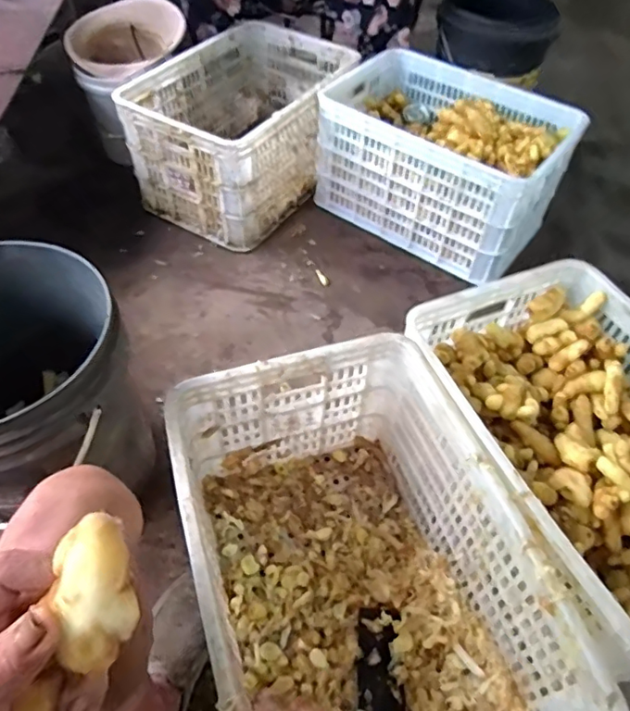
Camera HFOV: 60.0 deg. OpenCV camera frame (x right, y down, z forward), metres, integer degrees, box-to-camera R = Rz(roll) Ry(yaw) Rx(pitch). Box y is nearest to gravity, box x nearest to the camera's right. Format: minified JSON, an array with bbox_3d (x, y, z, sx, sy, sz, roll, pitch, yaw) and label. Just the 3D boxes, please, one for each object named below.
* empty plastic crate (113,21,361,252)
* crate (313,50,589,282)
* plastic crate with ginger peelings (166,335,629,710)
[{"bbox_3d":[-0.163,-0.574,1.386,0.363,0.278,0.554,27,55,18],"label":"empty plastic crate"},{"bbox_3d":[0.313,-0.483,1.341,0.534,0.265,0.404,29,56,19],"label":"crate"},{"bbox_3d":[0.048,0.283,0.705,0.351,0.293,0.510,-15,53,-14],"label":"plastic crate with ginger peelings"}]

